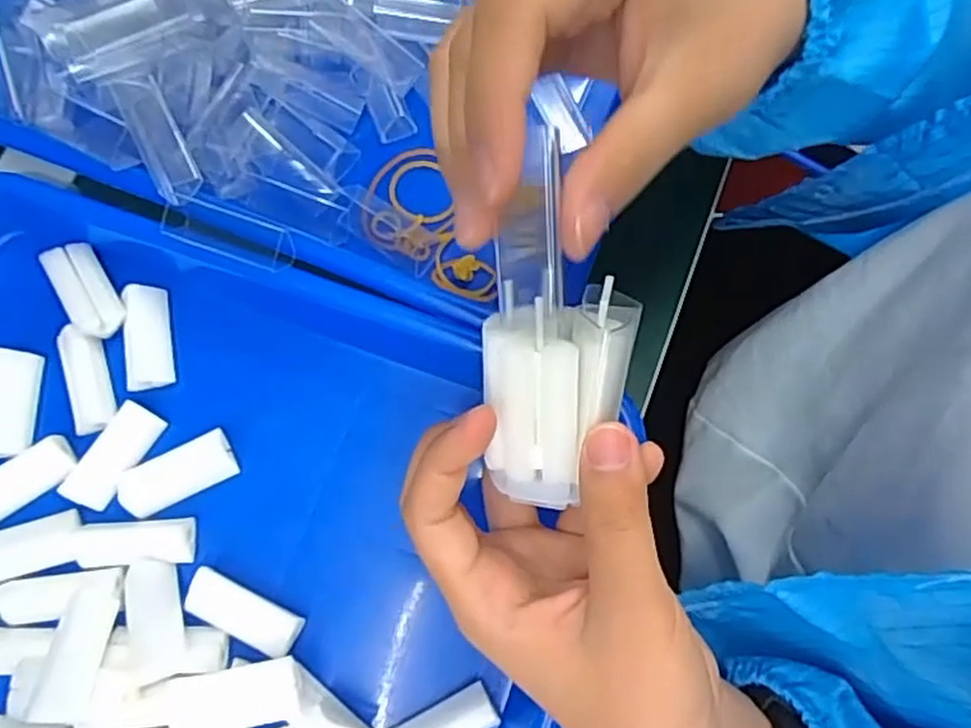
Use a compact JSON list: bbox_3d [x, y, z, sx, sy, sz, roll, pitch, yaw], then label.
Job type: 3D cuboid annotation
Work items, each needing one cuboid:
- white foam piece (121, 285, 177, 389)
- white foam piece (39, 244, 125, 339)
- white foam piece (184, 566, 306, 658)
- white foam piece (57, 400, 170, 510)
[{"bbox_3d":[-0.152,-0.012,0.326,0.018,0.012,0.046,-9,74,-3],"label":"white foam piece"},{"bbox_3d":[-0.179,-0.033,0.326,0.021,0.012,0.048,-34,77,-9],"label":"white foam piece"},{"bbox_3d":[-0.096,0.099,0.290,0.048,0.011,0.018,25,75,7],"label":"white foam piece"},{"bbox_3d":[-0.158,0.038,0.308,0.020,0.007,0.045,32,76,9],"label":"white foam piece"}]

